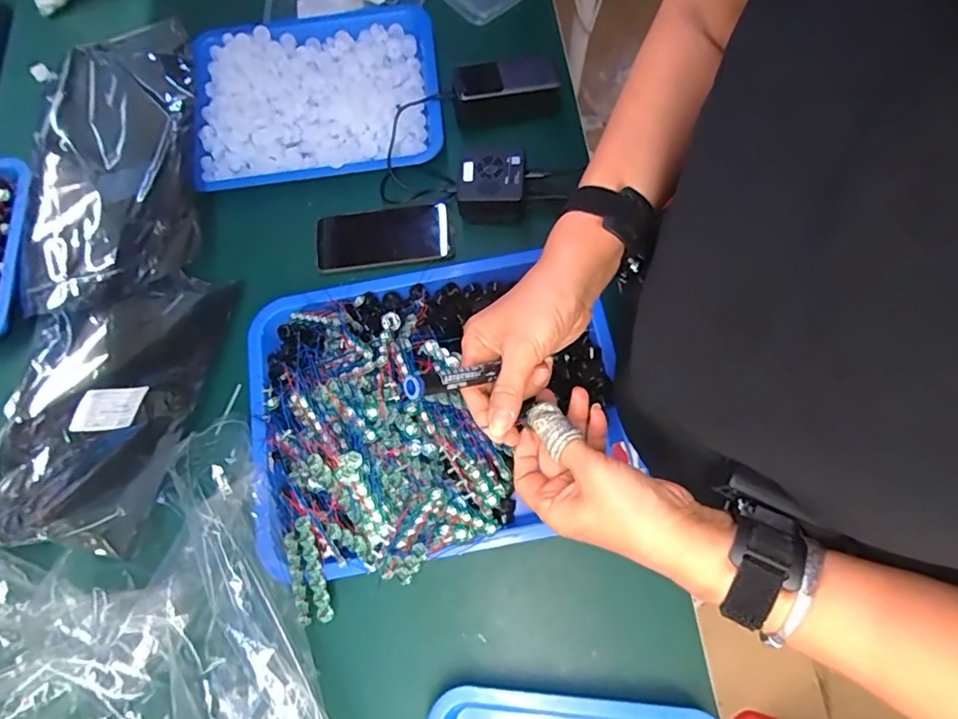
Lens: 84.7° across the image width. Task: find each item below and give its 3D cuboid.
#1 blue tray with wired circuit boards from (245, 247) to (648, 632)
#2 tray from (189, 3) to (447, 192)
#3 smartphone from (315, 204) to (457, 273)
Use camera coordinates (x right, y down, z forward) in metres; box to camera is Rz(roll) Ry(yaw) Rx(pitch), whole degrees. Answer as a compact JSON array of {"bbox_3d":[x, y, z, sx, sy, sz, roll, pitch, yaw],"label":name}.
[{"bbox_3d":[-0.056,0.041,0.525,0.359,0.082,0.320,-17,72,-3],"label":"blue tray with wired circuit boards"},{"bbox_3d":[-0.208,-0.347,0.678,0.313,0.038,0.252,-10,72,-1],"label":"tray"},{"bbox_3d":[-0.114,-0.146,0.632,0.160,0.016,0.071,-9,72,0],"label":"smartphone"}]

